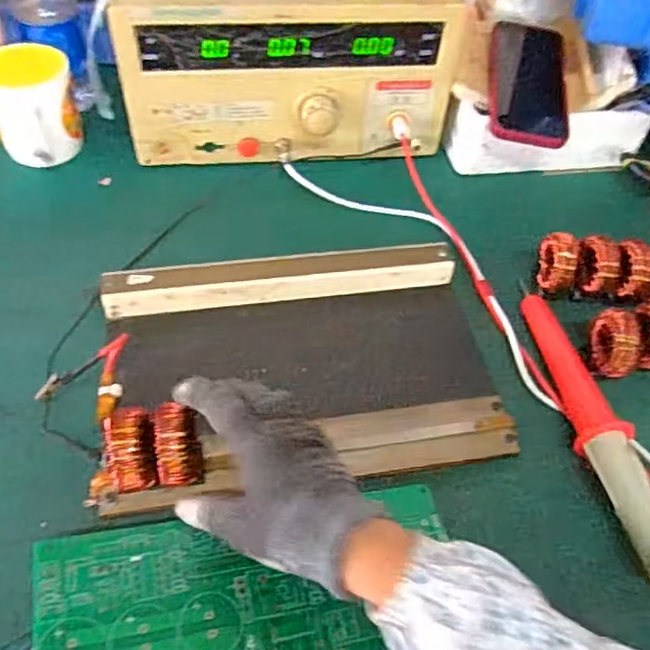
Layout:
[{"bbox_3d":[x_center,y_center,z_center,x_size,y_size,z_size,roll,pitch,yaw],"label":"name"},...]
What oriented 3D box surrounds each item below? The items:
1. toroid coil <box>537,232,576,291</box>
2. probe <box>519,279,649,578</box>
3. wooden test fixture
[{"bbox_3d":[0.204,-0.052,0.573,0.029,0.044,0.046,10,51,3],"label":"toroid coil"},{"bbox_3d":[0.204,0.063,0.491,0.034,0.035,0.256,-4,52,-8],"label":"probe"},{"bbox_3d":[-0.017,0.027,0.505,0.296,0.033,0.193,-5,52,-9],"label":"wooden test fixture"}]

